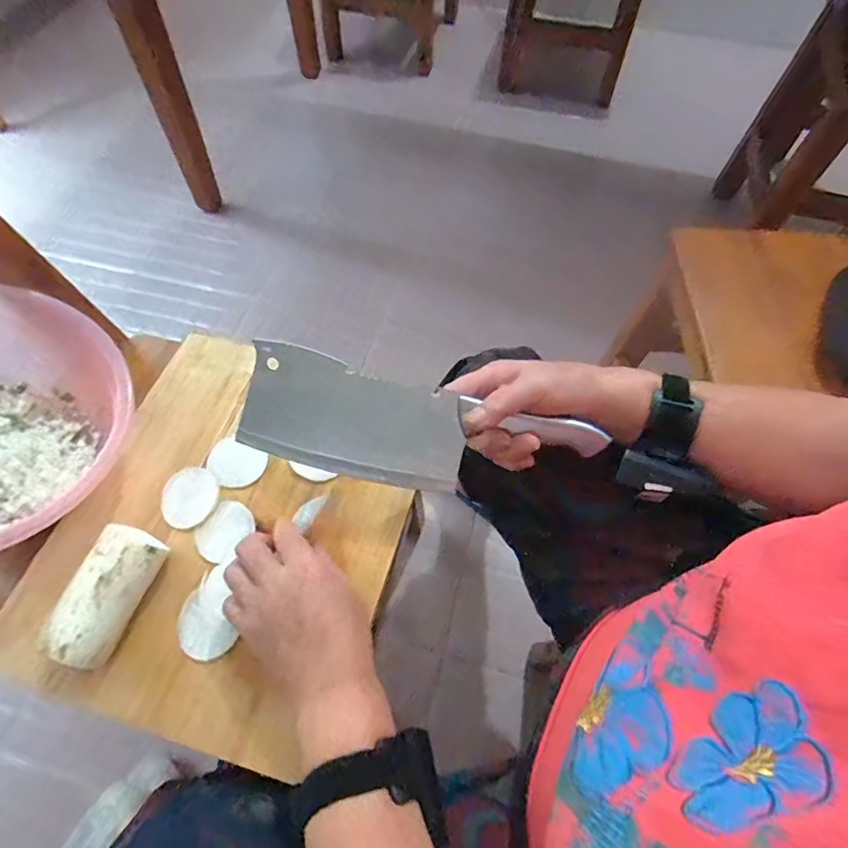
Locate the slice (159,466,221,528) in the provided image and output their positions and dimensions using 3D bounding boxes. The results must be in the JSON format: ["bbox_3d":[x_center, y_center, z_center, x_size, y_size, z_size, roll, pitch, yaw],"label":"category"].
[{"bbox_3d":[-0.221,0.068,0.473,0.053,0.006,0.055,0,62,0],"label":"slice"}]

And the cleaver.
[{"bbox_3d":[-0.007,0.012,0.421,0.283,0.015,0.092,15,102,-2],"label":"cleaver"}]

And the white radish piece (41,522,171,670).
[{"bbox_3d":[-0.253,0.136,0.405,0.047,0.051,0.104,19,63,10],"label":"white radish piece"}]

